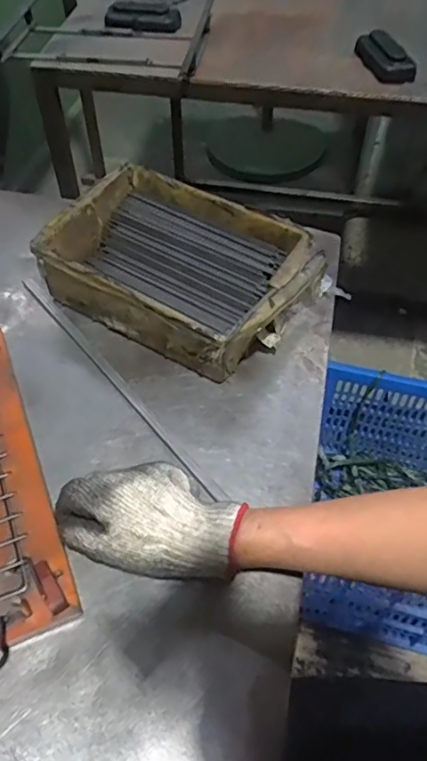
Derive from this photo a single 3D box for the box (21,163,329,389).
[{"bbox_3d":[-0.037,-0.112,0.612,0.262,0.091,0.182,28,57,18],"label":"box"}]

